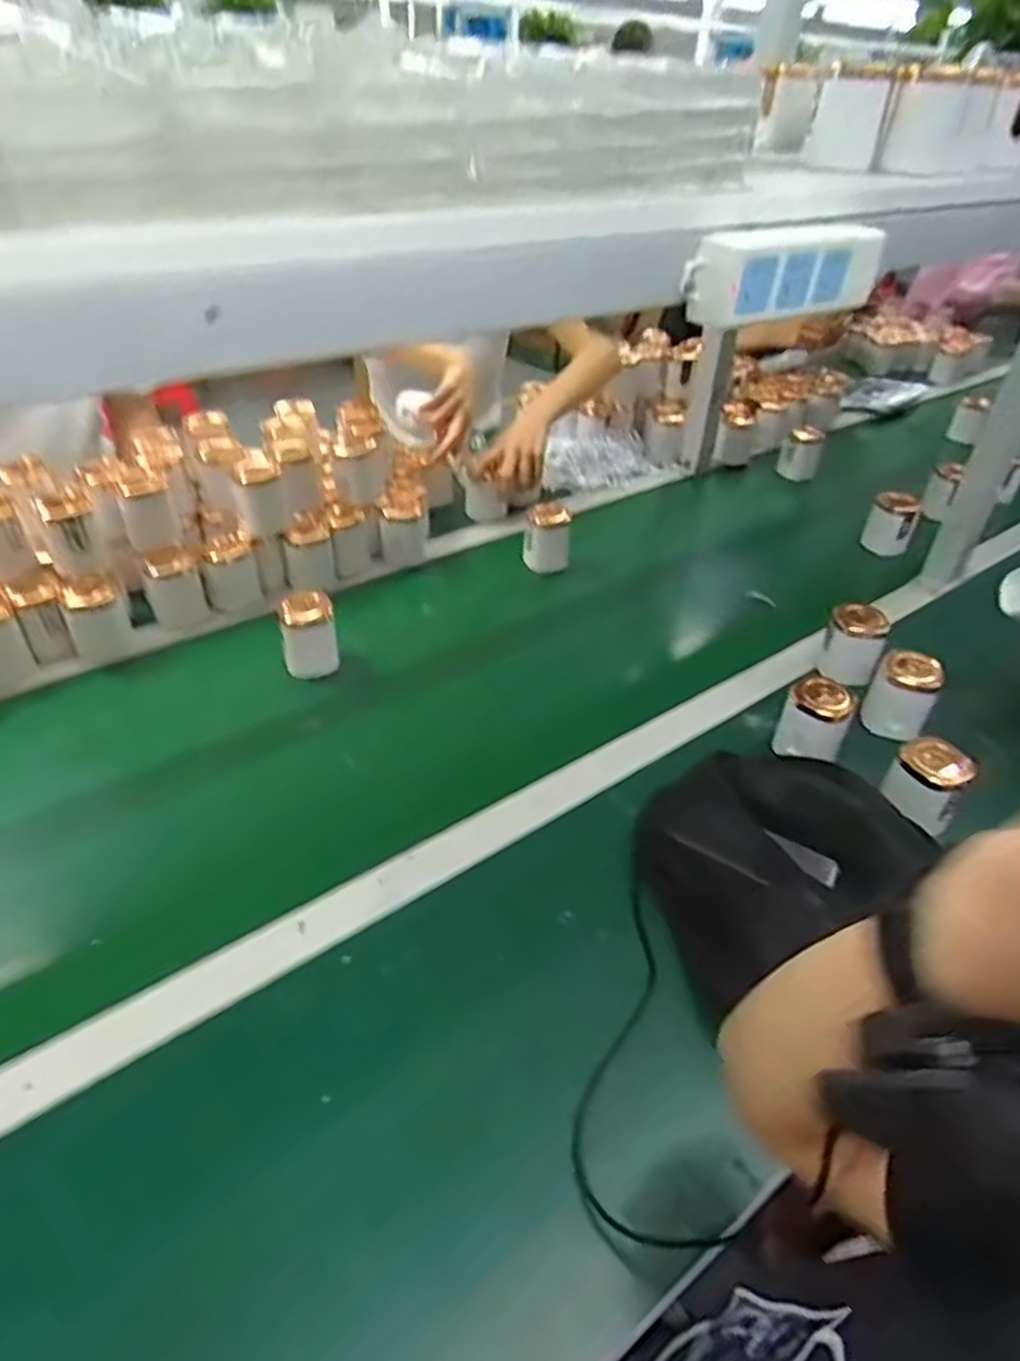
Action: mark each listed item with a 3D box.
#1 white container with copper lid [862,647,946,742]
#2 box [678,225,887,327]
[{"bbox_3d":[0.391,0.018,0.780,0.065,0.084,0.049,30,46,29],"label":"white container with copper lid"},{"bbox_3d":[0.201,-0.291,0.545,0.199,0.058,0.046,-29,49,-33],"label":"box"}]

